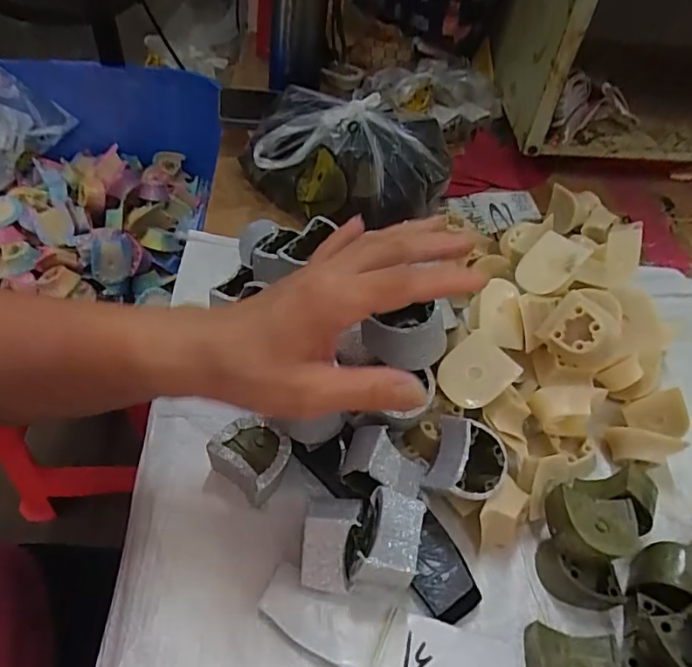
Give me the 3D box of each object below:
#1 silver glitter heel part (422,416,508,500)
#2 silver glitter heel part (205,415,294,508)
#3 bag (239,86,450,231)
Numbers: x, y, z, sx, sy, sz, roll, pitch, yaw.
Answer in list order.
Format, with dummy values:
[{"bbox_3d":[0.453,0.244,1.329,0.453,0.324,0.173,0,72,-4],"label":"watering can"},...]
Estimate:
[{"bbox_3d":[0.075,0.082,0.332,0.040,0.036,0.046,33,68,-31],"label":"silver glitter heel part"},{"bbox_3d":[-0.062,0.084,0.352,0.049,0.032,0.040,29,54,19],"label":"silver glitter heel part"},{"bbox_3d":[-0.008,-0.170,0.529,0.219,0.096,0.120,9,50,3],"label":"bag"}]

